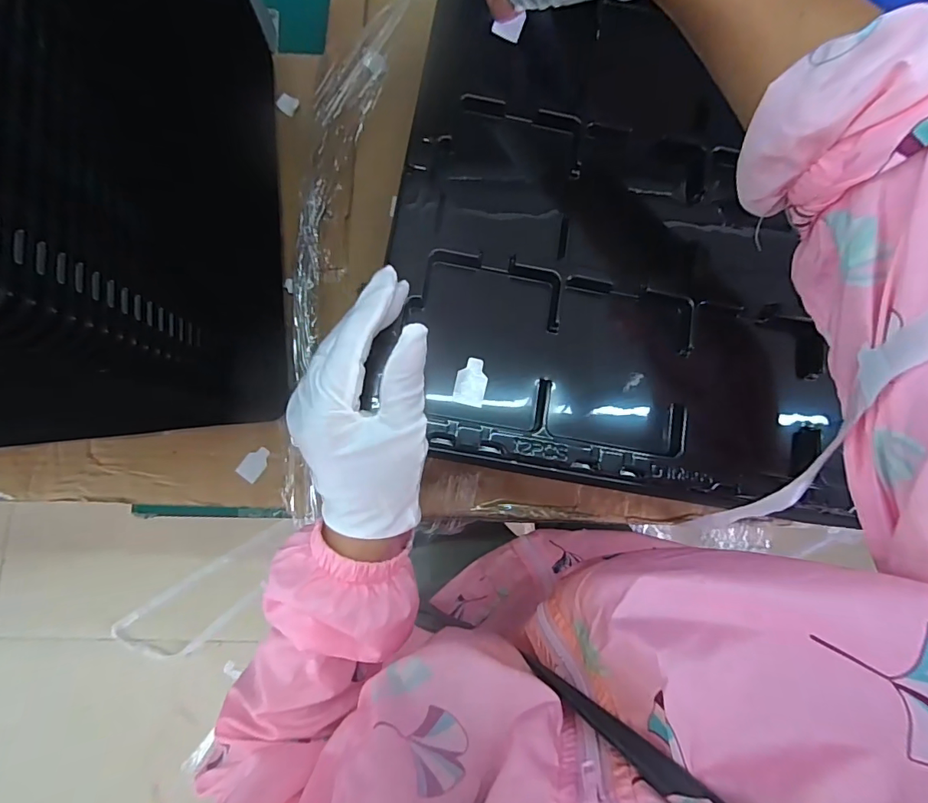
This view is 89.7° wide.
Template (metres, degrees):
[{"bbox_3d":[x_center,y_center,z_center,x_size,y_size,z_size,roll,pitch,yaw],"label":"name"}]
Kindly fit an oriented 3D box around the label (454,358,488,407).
[{"bbox_3d":[0.005,-0.012,0.273,0.018,0.004,0.028,13,81,-1],"label":"label"}]

